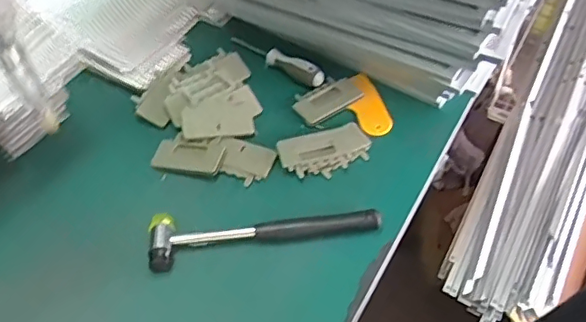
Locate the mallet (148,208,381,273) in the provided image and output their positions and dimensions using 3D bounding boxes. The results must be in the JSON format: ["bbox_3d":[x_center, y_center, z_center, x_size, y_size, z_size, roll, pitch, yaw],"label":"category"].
[{"bbox_3d":[-0.033,0.068,0.618,0.246,0.025,0.060,-10,51,-5],"label":"mallet"}]

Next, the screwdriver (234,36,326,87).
[{"bbox_3d":[-0.027,-0.139,0.771,0.154,0.025,0.023,29,58,24],"label":"screwdriver"}]

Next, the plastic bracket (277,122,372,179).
[{"bbox_3d":[0.039,-0.014,0.681,0.107,0.012,0.065,-7,51,-2],"label":"plastic bracket"}]

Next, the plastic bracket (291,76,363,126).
[{"bbox_3d":[0.044,-0.082,0.731,0.087,0.011,0.048,-27,55,-17],"label":"plastic bracket"}]

